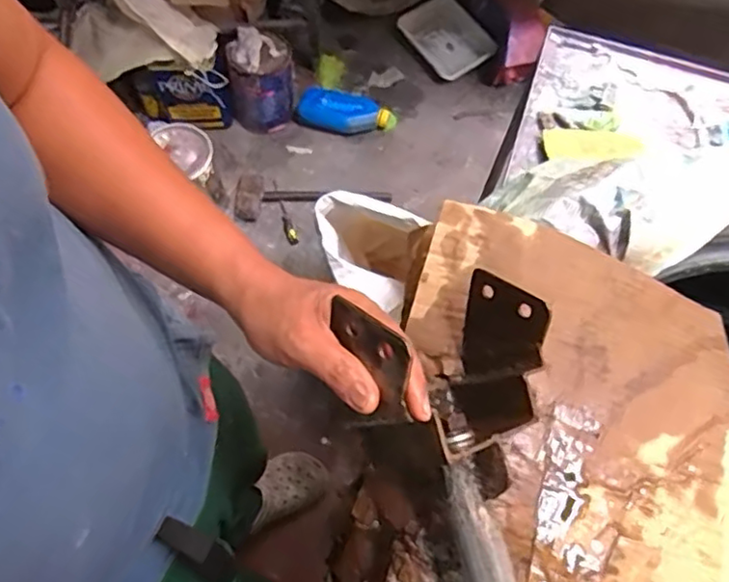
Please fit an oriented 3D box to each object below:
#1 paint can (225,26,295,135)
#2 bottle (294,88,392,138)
[{"bbox_3d":[-0.272,-0.560,1.666,0.163,0.197,0.188,-6,67,-1],"label":"paint can"},{"bbox_3d":[-0.062,-0.488,1.739,0.248,0.091,0.106,9,68,6],"label":"bottle"}]

